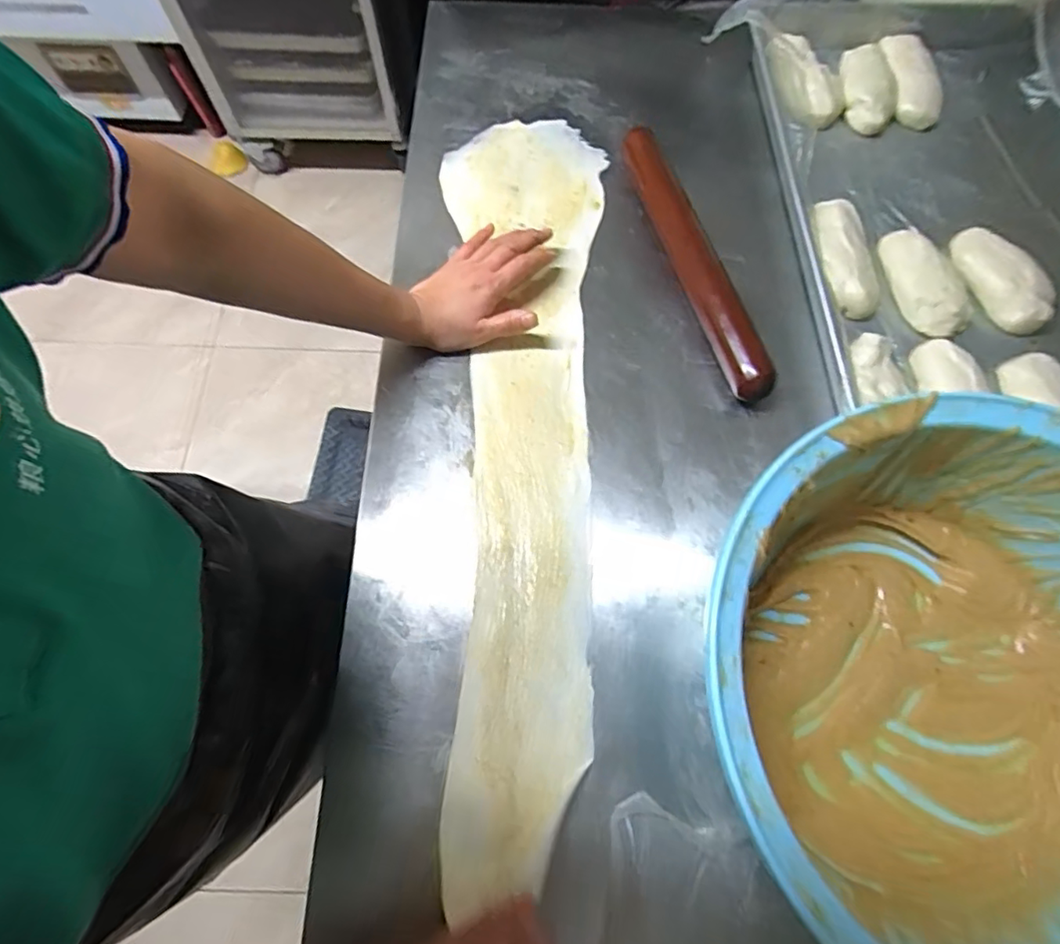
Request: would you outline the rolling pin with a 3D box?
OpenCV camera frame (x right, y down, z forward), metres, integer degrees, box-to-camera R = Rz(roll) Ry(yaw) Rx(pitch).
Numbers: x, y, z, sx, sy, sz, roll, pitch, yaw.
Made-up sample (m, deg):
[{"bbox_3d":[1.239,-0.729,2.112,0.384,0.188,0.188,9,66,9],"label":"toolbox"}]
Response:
[{"bbox_3d":[0.161,-0.212,0.559,0.037,0.036,0.315,-15,69,-5],"label":"rolling pin"}]

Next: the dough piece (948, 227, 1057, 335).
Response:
[{"bbox_3d":[0.455,-0.190,0.549,0.055,0.037,0.126,-16,70,-5],"label":"dough piece"}]

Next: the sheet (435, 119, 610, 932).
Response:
[{"bbox_3d":[-0.013,-0.054,0.525,0.152,0.015,0.718,1,68,1],"label":"sheet"}]

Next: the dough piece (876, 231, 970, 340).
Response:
[{"bbox_3d":[0.373,-0.183,0.549,0.052,0.032,0.114,-22,70,-7],"label":"dough piece"}]

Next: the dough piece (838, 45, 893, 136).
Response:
[{"bbox_3d":[0.367,-0.431,0.634,0.054,0.035,0.109,6,69,3],"label":"dough piece"}]

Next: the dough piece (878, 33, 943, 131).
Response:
[{"bbox_3d":[0.424,-0.440,0.636,0.065,0.033,0.110,5,69,3],"label":"dough piece"}]

